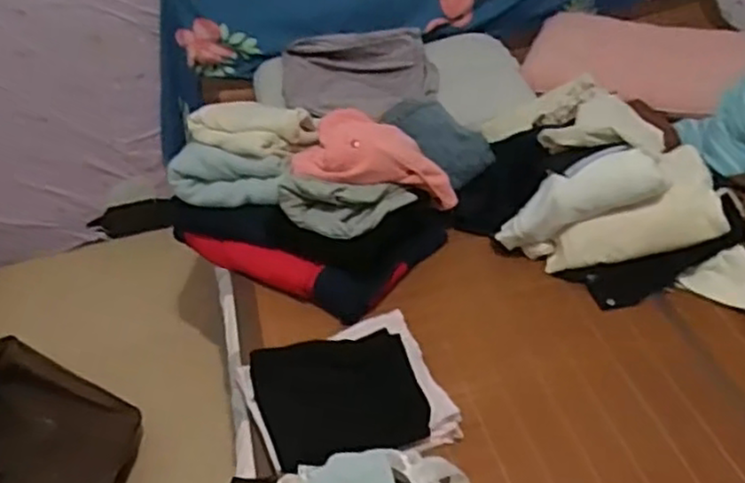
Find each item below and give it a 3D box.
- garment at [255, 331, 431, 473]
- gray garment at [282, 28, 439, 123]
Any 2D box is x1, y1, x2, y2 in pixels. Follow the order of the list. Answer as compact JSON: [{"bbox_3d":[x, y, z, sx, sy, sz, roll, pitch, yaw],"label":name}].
[{"bbox_3d":[-0.053,0.238,1.101,0.248,0.021,0.226,-15,48,-15],"label":"garment"},{"bbox_3d":[-0.032,-0.417,1.759,0.407,0.111,0.305,-14,41,-8],"label":"gray garment"}]

